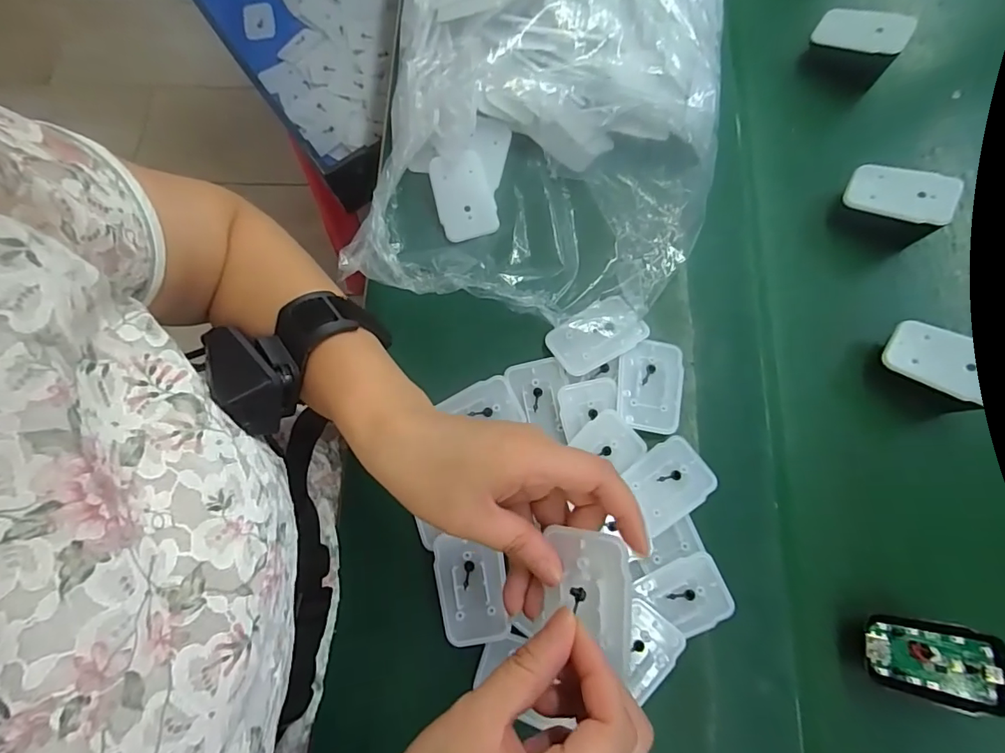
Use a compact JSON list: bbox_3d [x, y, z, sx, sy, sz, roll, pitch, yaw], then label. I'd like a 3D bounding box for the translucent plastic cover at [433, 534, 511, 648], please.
[{"bbox_3d":[-0.021,0.139,0.324,0.041,0.005,0.066,-10,73,-1],"label":"translucent plastic cover"}]

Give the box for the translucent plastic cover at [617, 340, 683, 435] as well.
[{"bbox_3d":[0.104,0.006,0.352,0.043,0.014,0.066,11,74,5],"label":"translucent plastic cover"}]

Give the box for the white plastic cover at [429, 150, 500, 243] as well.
[{"bbox_3d":[-0.032,-0.144,0.399,0.045,0.005,0.068,-15,95,-2],"label":"white plastic cover"}]

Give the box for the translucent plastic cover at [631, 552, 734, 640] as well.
[{"bbox_3d":[0.116,0.140,0.313,0.053,0.004,0.043,-25,74,-6],"label":"translucent plastic cover"}]

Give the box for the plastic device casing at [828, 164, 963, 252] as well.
[{"bbox_3d":[0.296,-0.132,0.380,0.065,0.046,0.039,25,76,9],"label":"plastic device casing"}]

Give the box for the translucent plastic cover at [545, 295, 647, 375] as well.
[{"bbox_3d":[0.069,-0.030,0.362,0.065,0.007,0.041,-30,75,-7],"label":"translucent plastic cover"}]

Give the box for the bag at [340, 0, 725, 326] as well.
[{"bbox_3d":[0.038,-0.211,0.388,0.273,0.085,0.341,7,74,4],"label":"bag"}]

